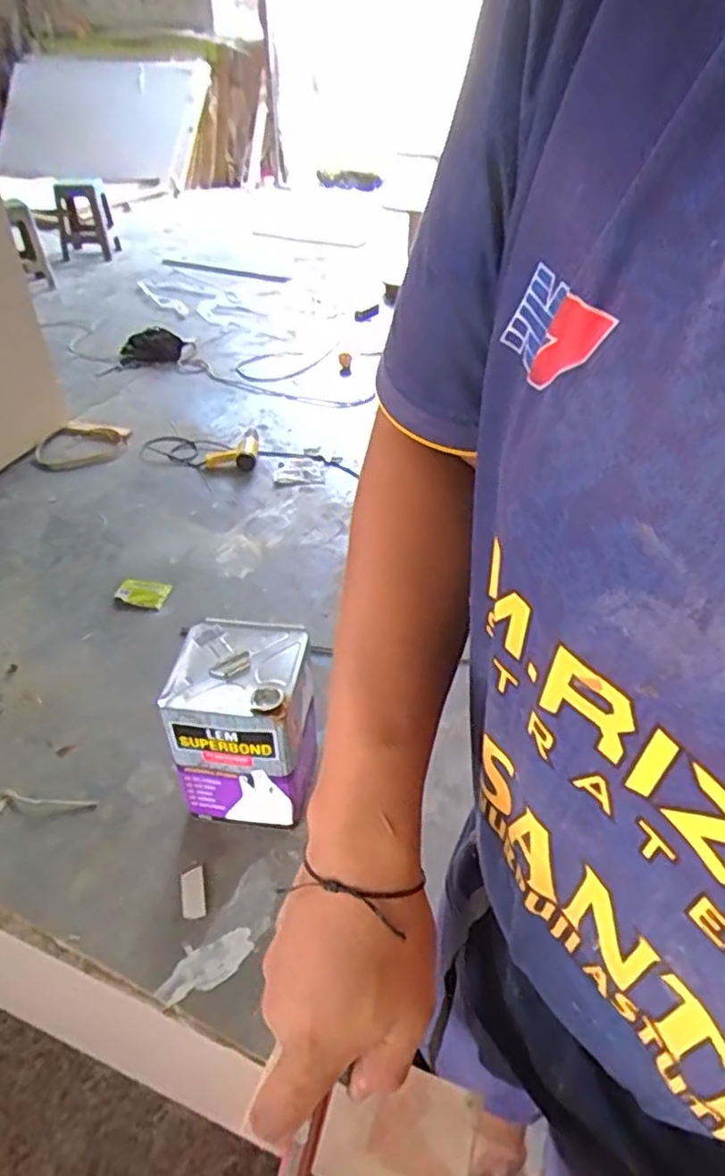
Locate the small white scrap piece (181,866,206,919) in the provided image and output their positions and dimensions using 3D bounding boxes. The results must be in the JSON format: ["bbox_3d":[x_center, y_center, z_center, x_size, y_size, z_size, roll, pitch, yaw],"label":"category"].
[{"bbox_3d":[-0.323,0.581,1.303,0.045,0.008,0.097,-9,40,-11],"label":"small white scrap piece"}]

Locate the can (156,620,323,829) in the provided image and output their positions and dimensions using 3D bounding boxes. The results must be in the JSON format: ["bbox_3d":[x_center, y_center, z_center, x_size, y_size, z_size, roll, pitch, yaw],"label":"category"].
[{"bbox_3d":[-0.225,0.267,1.377,0.259,0.310,0.271,4,39,5],"label":"can"}]

